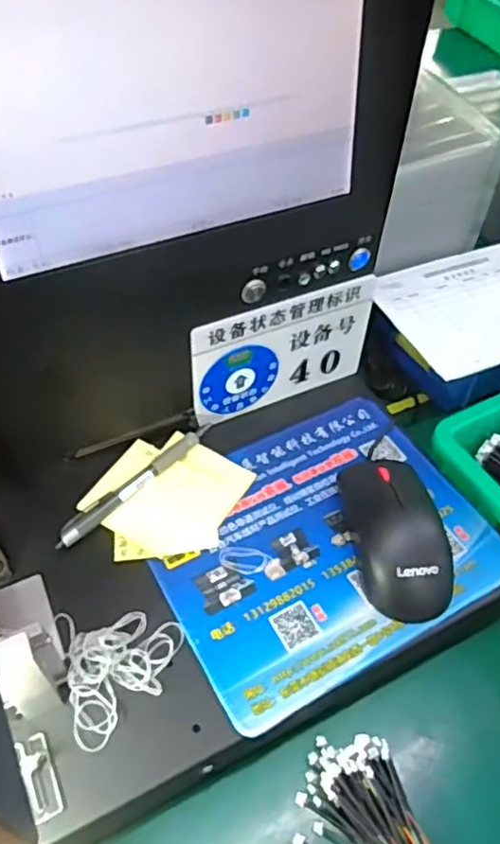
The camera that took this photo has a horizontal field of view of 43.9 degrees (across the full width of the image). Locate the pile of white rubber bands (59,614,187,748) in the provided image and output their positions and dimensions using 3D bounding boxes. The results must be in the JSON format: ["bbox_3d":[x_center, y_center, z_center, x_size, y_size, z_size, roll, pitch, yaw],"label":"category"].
[{"bbox_3d":[-0.073,0.142,0.359,0.066,0.014,0.074,-8,48,-6],"label":"pile of white rubber bands"}]

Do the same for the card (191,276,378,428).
[{"bbox_3d":[0.026,-0.051,0.472,0.147,0.099,0.010,-21,54,-19],"label":"card"}]

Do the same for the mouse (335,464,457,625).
[{"bbox_3d":[0.096,0.070,0.407,0.055,0.033,0.106,-8,51,-9],"label":"mouse"}]

